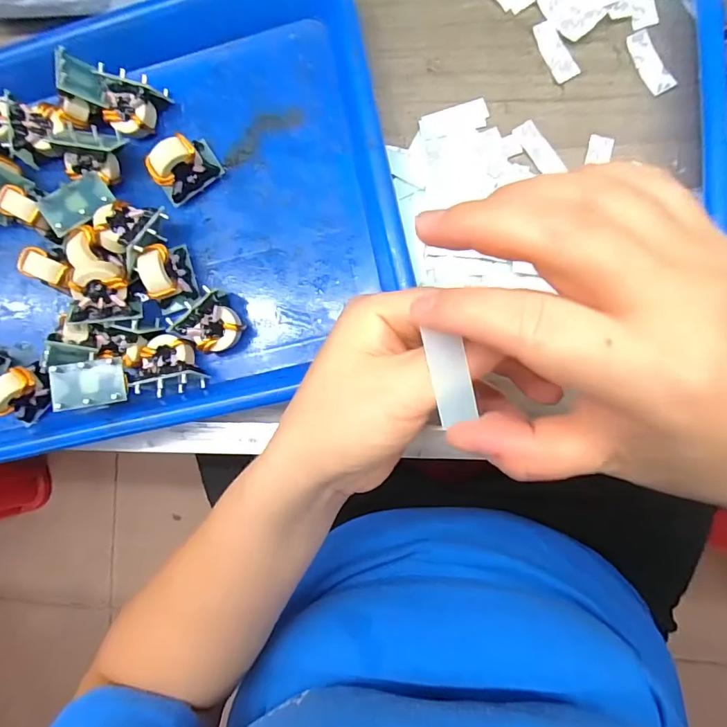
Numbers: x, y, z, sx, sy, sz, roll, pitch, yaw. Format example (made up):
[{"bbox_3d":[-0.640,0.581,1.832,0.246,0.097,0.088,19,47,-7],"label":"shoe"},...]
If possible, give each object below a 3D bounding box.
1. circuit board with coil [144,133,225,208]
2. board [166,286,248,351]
[{"bbox_3d":[-0.110,-0.119,0.269,0.039,0.036,0.022,-36,85,4],"label":"circuit board with coil"},{"bbox_3d":[-0.091,-0.022,0.269,0.034,0.026,0.032,-40,85,4],"label":"board"}]

